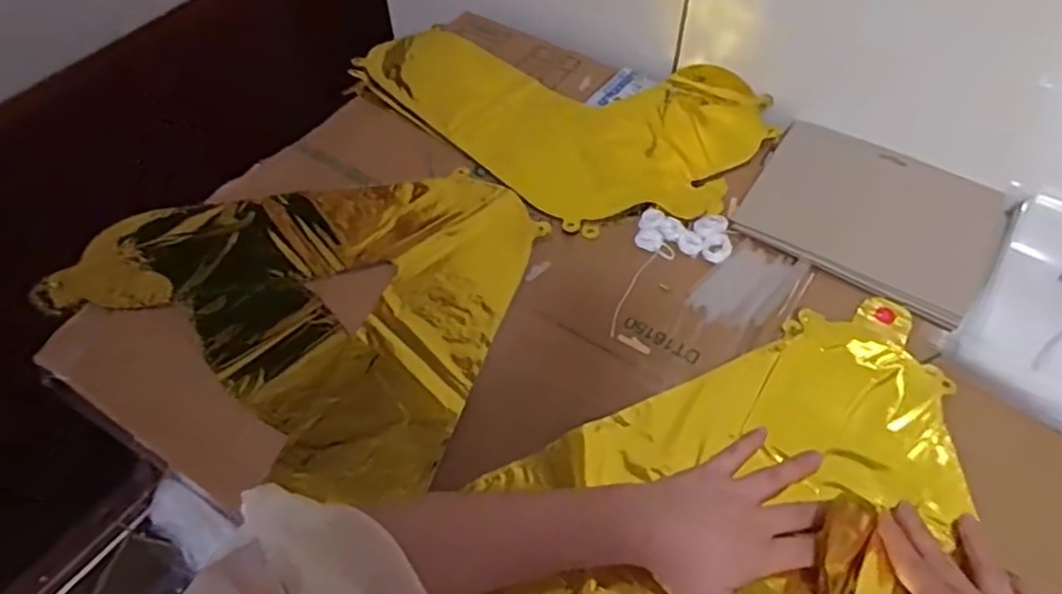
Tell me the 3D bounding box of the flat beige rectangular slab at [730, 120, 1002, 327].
[{"bbox_3d":[0.298,-0.076,0.615,0.198,0.017,0.165,27,58,20],"label":"flat beige rectangular slab"}]

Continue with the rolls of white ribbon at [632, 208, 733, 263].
[{"bbox_3d":[0.132,-0.053,0.607,0.079,0.012,0.045,9,54,8],"label":"rolls of white ribbon"}]

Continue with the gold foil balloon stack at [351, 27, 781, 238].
[{"bbox_3d":[0.030,-0.208,0.734,0.260,0.027,0.413,-39,61,-24],"label":"gold foil balloon stack"}]

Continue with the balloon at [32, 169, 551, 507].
[{"bbox_3d":[-0.197,-0.014,0.580,0.355,0.017,0.290,16,55,13],"label":"balloon"}]

